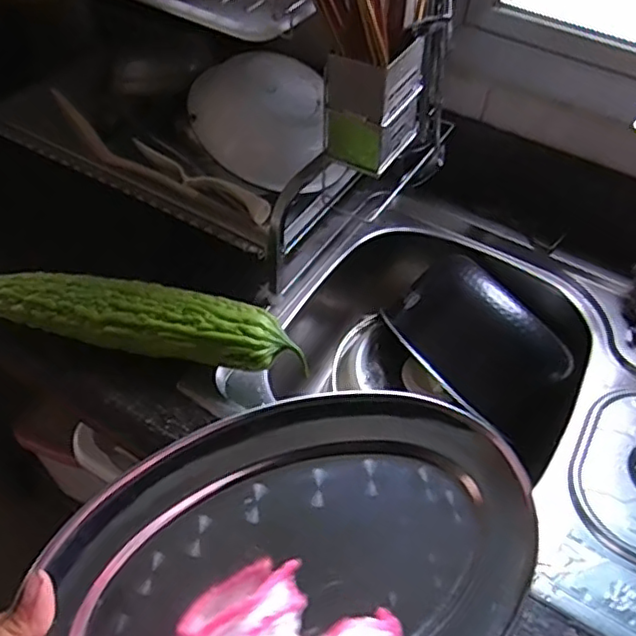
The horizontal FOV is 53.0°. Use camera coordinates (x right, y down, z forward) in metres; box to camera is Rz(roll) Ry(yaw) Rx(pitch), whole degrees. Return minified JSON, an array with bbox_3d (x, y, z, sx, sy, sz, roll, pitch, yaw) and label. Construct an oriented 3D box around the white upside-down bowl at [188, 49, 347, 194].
[{"bbox_3d":[-0.062,-0.225,0.758,0.149,0.166,0.033,-18,13,0],"label":"white upside-down bowl"}]

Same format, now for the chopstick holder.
[{"bbox_3d":[0.052,-0.199,0.590,0.059,0.107,0.086,29,54,19],"label":"chopstick holder"}]

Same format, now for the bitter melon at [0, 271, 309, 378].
[{"bbox_3d":[-0.177,-0.003,0.632,0.328,0.051,0.066,10,50,5],"label":"bitter melon"}]

